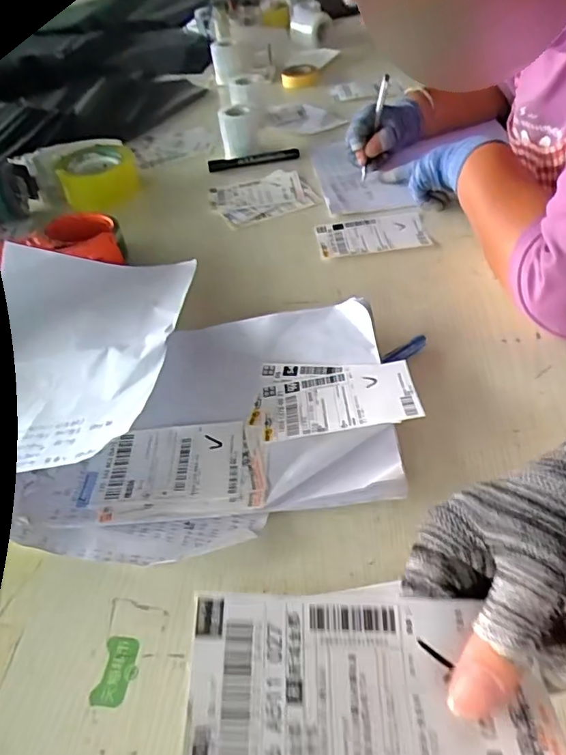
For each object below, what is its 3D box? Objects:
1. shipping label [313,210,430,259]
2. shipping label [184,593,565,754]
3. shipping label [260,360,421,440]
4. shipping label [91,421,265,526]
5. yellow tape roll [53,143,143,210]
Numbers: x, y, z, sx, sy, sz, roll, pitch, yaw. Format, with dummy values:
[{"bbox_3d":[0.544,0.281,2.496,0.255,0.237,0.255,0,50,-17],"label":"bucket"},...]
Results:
[{"bbox_3d":[0.109,-0.177,0.660,0.131,0.008,0.078,-9,49,0],"label":"shipping label"},{"bbox_3d":[0.032,0.115,0.186,0.125,0.021,0.074,-4,49,4],"label":"shipping label"},{"bbox_3d":[0.047,0.020,0.460,0.131,0.004,0.076,-11,39,6],"label":"shipping label"},{"bbox_3d":[-0.084,0.074,0.436,0.135,0.006,0.088,-6,49,2],"label":"shipping label"},{"bbox_3d":[-0.253,-0.276,0.743,0.107,0.055,0.106,-3,49,4],"label":"yellow tape roll"}]

